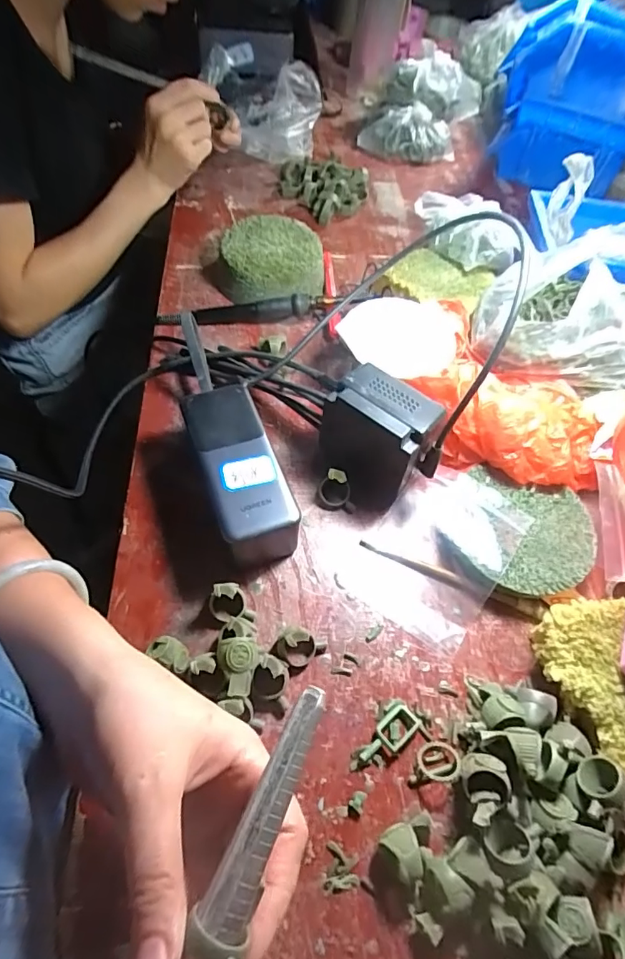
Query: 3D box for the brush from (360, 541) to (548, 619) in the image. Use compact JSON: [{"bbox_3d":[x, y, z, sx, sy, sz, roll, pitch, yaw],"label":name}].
[{"bbox_3d":[0.101,0.072,0.362,0.136,0.011,0.011,20,58,8],"label":"brush"}]

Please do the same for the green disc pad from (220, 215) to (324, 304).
[{"bbox_3d":[-0.040,-0.220,0.504,0.099,0.044,0.106,-9,59,-11],"label":"green disc pad"}]

